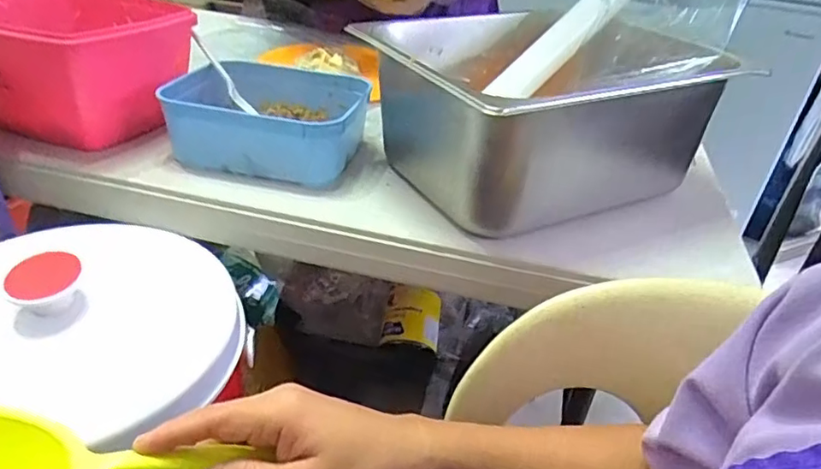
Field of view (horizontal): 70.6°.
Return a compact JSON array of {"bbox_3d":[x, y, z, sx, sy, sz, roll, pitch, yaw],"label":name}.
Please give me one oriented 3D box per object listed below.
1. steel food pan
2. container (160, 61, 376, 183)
[{"bbox_3d":[0.121,-0.123,0.586,0.305,0.144,0.257,-14,38,-27],"label":"steel food pan"},{"bbox_3d":[-0.147,-0.123,0.616,0.178,0.066,0.151,9,34,5],"label":"container"}]

